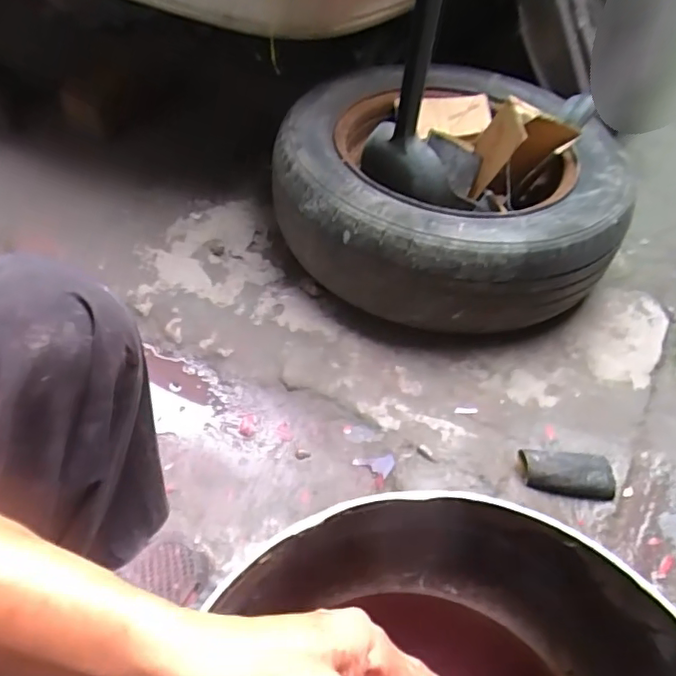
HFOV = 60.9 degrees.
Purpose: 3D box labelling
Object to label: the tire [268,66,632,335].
[{"bbox_3d":[0.172,-0.287,0.979,0.539,0.173,0.553,-2,53,-4],"label":"tire"}]

